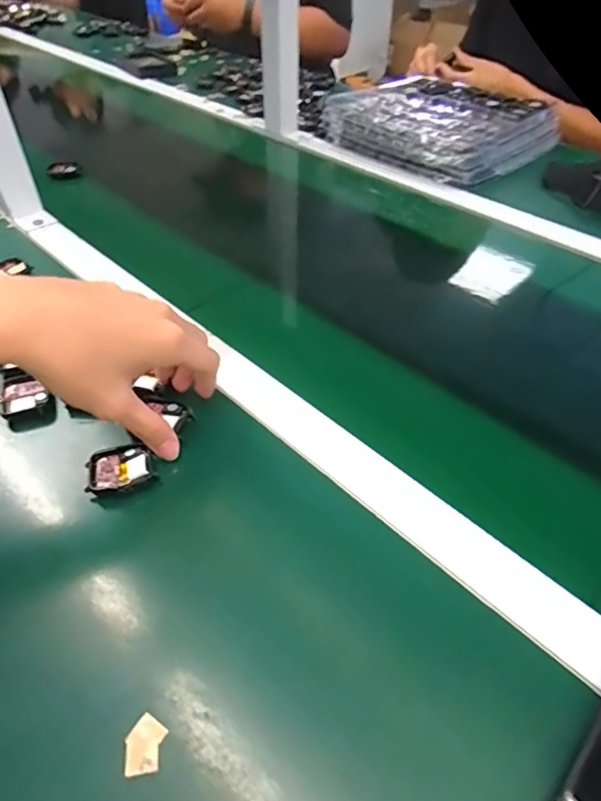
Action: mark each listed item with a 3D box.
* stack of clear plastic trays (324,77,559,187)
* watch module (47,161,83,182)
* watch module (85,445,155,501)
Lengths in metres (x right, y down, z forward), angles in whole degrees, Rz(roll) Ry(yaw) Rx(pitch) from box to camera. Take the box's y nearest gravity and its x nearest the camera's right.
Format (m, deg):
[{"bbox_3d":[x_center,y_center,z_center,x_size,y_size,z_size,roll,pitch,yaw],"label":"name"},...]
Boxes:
[{"bbox_3d":[0.219,-0.436,0.829,0.287,0.067,0.256,35,54,30],"label":"stack of clear plastic trays"},{"bbox_3d":[-0.344,-0.334,0.756,0.047,0.021,0.026,-25,50,-23],"label":"watch module"},{"bbox_3d":[-0.127,0.049,0.366,0.044,0.008,0.039,-13,47,-13],"label":"watch module"}]

